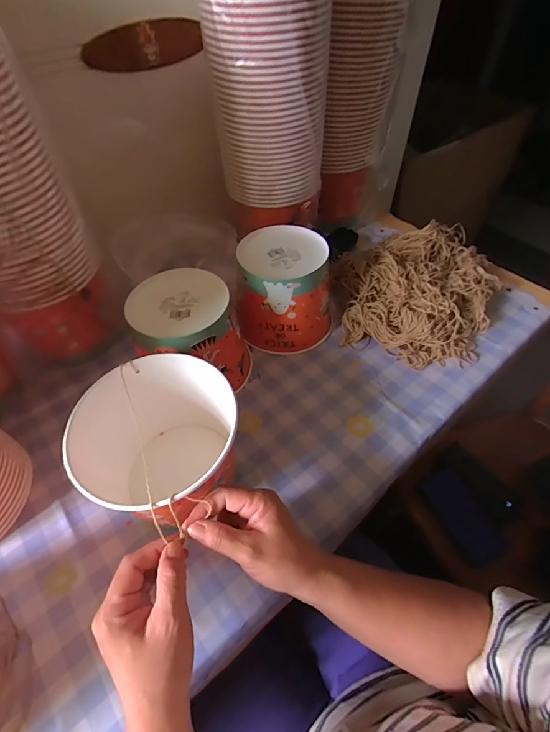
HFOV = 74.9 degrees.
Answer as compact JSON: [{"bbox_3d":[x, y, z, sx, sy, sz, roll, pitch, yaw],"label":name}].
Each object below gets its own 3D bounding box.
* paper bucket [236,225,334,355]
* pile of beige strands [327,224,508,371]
[{"bbox_3d":[0.018,-0.110,0.549,0.138,0.137,0.124,5,52,6],"label":"paper bucket"},{"bbox_3d":[0.239,-0.124,0.596,0.265,0.072,0.270,-1,53,1],"label":"pile of beige strands"}]

